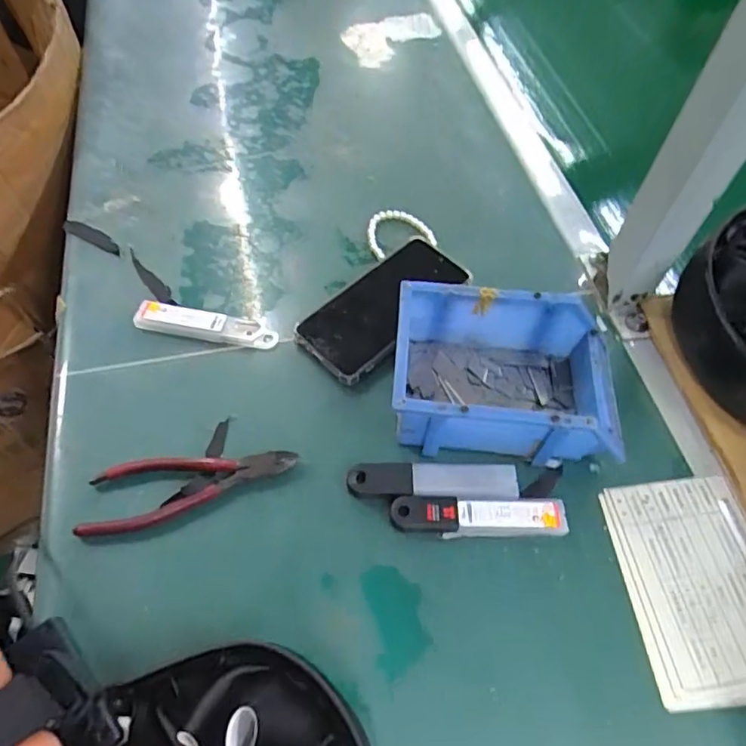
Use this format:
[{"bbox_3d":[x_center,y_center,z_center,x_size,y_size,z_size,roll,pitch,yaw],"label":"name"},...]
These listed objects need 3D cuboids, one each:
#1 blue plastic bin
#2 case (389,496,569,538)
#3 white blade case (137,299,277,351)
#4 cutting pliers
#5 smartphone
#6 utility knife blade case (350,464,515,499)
[{"bbox_3d":[0.103,0.002,0.455,0.170,0.072,0.112,5,58,2],"label":"blue plastic bin"},{"bbox_3d":[0.079,0.106,0.426,0.129,0.010,0.028,0,58,-1],"label":"case"},{"bbox_3d":[-0.148,-0.043,0.514,0.126,0.014,0.029,8,58,4],"label":"white blade case"},{"bbox_3d":[-0.136,0.084,0.429,0.155,0.009,0.051,-8,58,-6],"label":"cutting pliers"},{"bbox_3d":[0.011,-0.064,0.530,0.167,0.019,0.080,-39,66,-23],"label":"smartphone"},{"bbox_3d":[0.046,0.081,0.438,0.126,0.009,0.027,0,58,-1],"label":"utility knife blade case"}]

